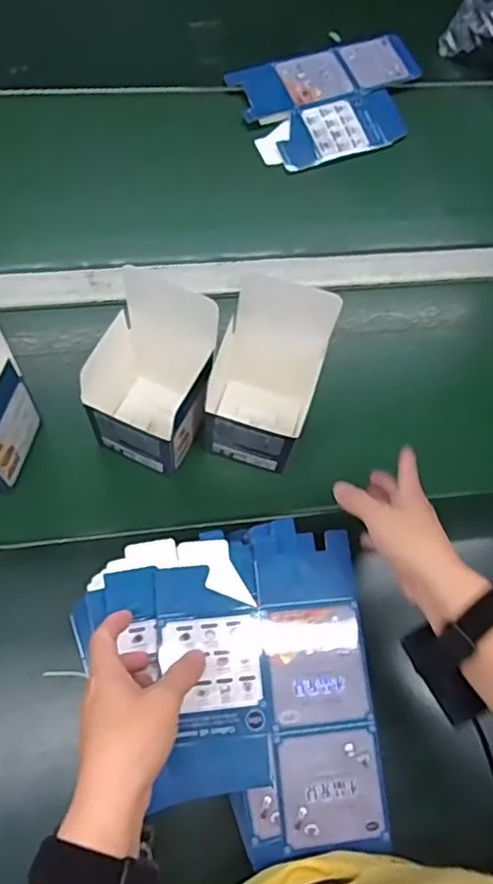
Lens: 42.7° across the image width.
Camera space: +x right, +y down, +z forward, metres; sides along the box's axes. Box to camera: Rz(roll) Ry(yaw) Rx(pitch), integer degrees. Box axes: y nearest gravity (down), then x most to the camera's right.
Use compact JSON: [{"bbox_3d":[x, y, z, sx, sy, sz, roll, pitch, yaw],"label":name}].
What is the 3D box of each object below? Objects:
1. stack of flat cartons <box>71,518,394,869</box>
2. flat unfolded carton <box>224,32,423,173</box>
[{"bbox_3d":[-0.003,0.187,0.481,0.196,0.046,0.232,-7,64,-1],"label":"stack of flat cartons"},{"bbox_3d":[0.110,-0.420,0.772,0.229,0.009,0.159,-23,78,-8],"label":"flat unfolded carton"}]

